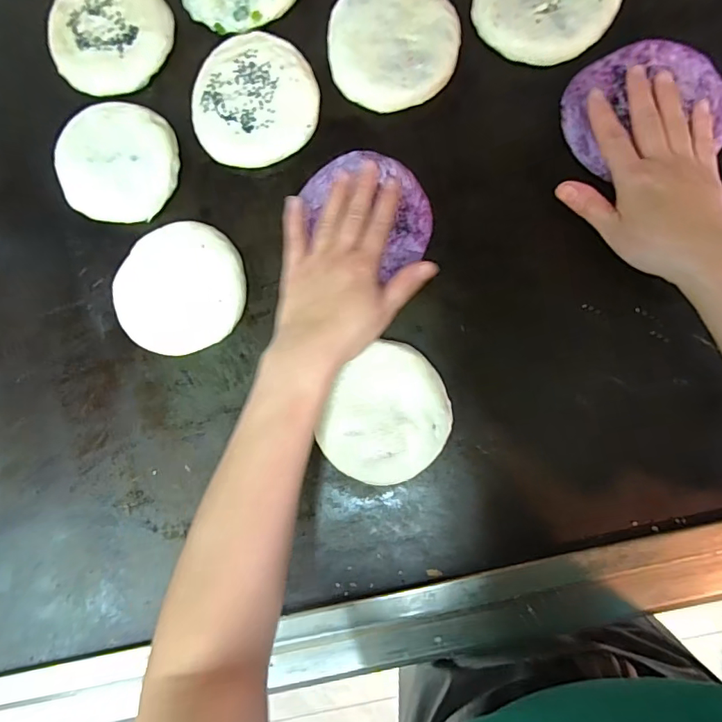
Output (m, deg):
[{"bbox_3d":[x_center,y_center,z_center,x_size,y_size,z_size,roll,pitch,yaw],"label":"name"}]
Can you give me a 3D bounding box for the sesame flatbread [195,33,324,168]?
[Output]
[{"bbox_3d":[-0.099,-0.239,0.440,0.112,0.023,0.118,-1,86,7],"label":"sesame flatbread"}]

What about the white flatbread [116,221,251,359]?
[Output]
[{"bbox_3d":[-0.161,-0.065,0.432,0.114,0.020,0.112,-1,86,7],"label":"white flatbread"}]

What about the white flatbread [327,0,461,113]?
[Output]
[{"bbox_3d":[0.028,-0.280,0.426,0.110,0.021,0.112,-4,85,7],"label":"white flatbread"}]

